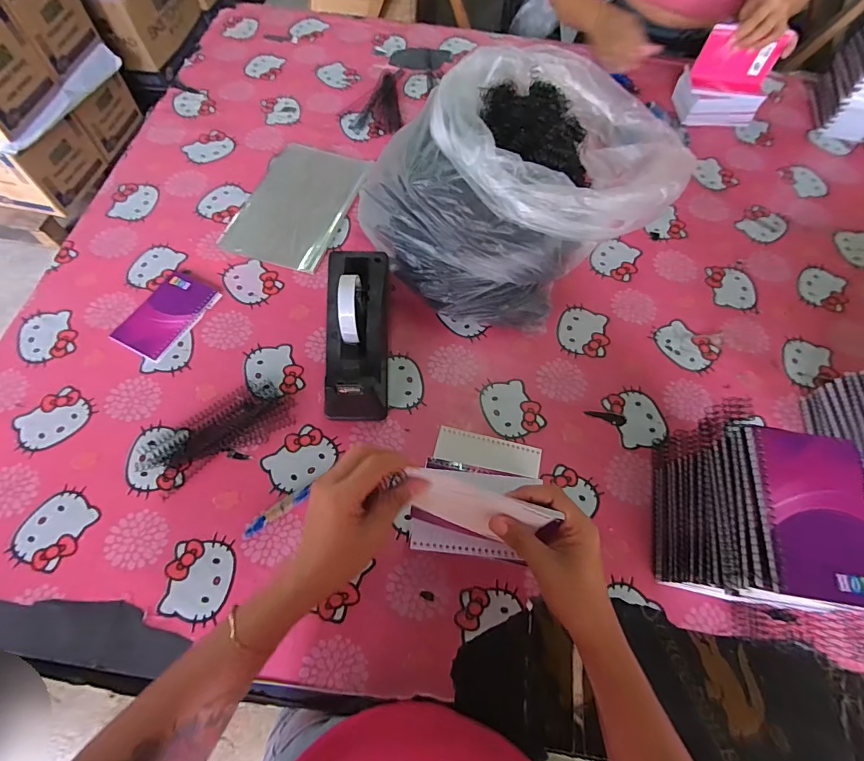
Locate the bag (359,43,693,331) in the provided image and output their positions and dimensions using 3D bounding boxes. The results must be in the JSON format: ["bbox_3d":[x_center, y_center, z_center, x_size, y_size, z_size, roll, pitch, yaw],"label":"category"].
[{"bbox_3d":[0.130,-0.272,0.608,0.313,0.186,0.392,42,70,16],"label":"bag"}]

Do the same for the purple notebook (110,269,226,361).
[{"bbox_3d":[-0.371,-0.092,0.623,0.087,0.007,0.130,26,65,10],"label":"purple notebook"}]

